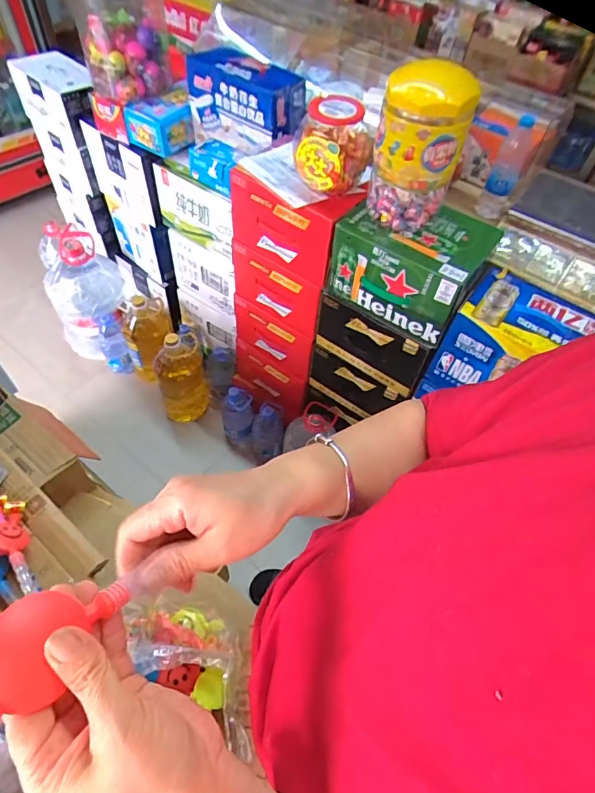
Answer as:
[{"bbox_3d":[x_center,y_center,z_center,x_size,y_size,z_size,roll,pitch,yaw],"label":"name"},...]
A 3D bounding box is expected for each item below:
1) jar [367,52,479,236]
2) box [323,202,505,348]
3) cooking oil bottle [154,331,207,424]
[{"bbox_3d":[0.207,-0.426,0.787,0.143,0.237,0.121,18,54,7],"label":"jar"},{"bbox_3d":[0.227,-0.275,0.934,0.269,0.173,0.202,32,57,17],"label":"box"},{"bbox_3d":[-0.383,-0.065,1.496,0.155,0.324,0.123,-11,55,-13],"label":"cooking oil bottle"}]

